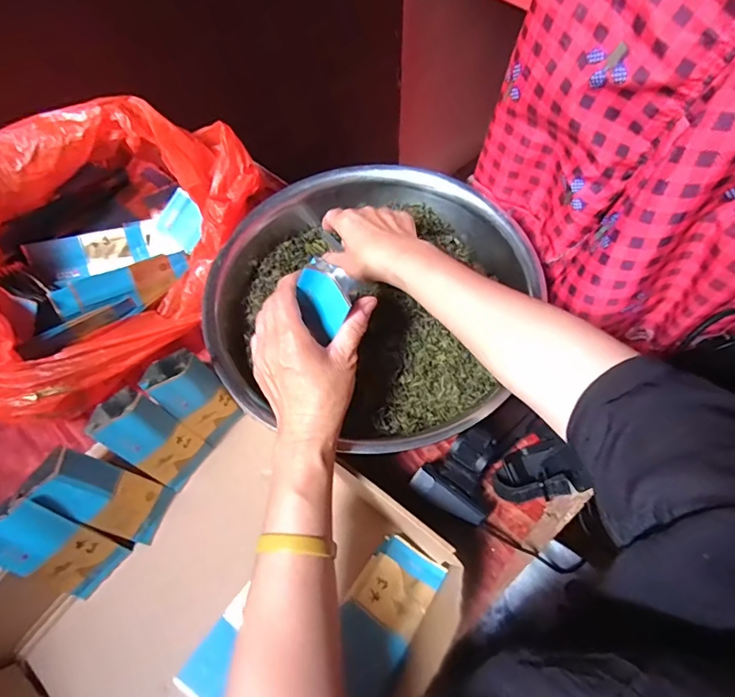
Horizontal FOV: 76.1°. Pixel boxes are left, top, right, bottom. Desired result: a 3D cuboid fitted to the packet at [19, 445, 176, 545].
[{"bbox_3d":[-0.236,0.135,0.426,0.023,0.126,0.052,3,59,34],"label":"packet"}]

